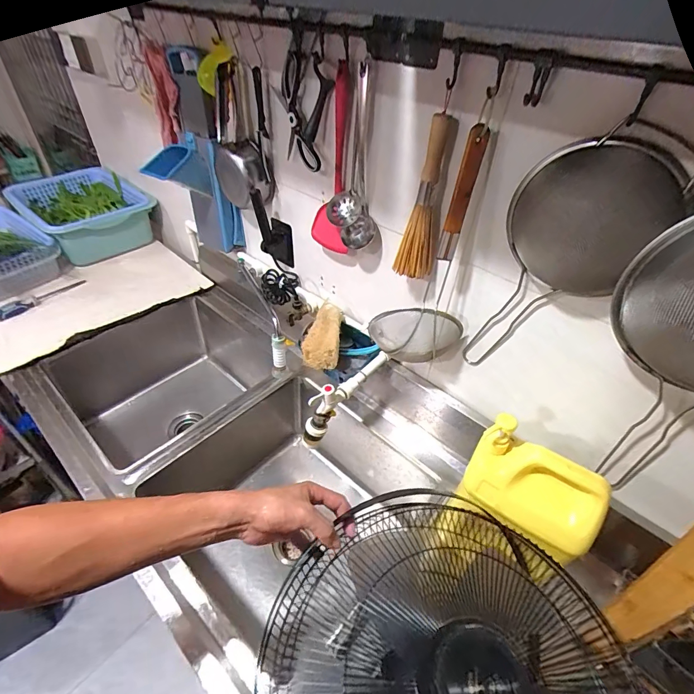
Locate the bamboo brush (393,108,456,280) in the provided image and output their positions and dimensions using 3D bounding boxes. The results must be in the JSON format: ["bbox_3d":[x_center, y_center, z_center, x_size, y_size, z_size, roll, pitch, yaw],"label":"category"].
[{"bbox_3d":[0.126,-0.226,0.619,0.058,0.245,0.049,-2,43,-8],"label":"bamboo brush"}]

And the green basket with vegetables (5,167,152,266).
[{"bbox_3d":[-0.989,-0.509,1.452,0.544,0.156,0.366,31,48,26],"label":"green basket with vegetables"}]

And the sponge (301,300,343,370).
[{"bbox_3d":[-0.053,-0.034,0.878,0.078,0.071,0.176,5,42,0],"label":"sponge"}]

